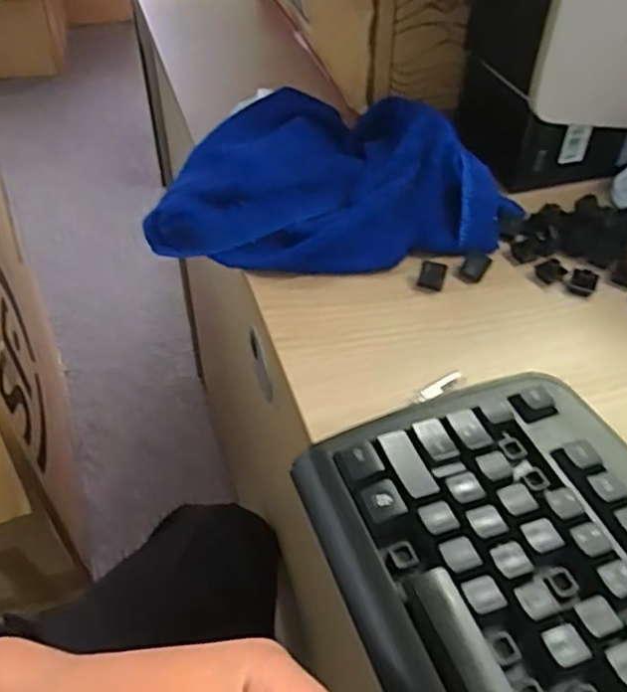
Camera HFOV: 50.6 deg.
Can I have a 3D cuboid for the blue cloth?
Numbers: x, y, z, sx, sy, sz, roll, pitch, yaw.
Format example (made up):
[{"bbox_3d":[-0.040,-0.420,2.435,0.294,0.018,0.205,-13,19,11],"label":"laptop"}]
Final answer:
[{"bbox_3d":[0.014,-0.123,0.478,0.249,0.071,0.161,4,46,3],"label":"blue cloth"}]

